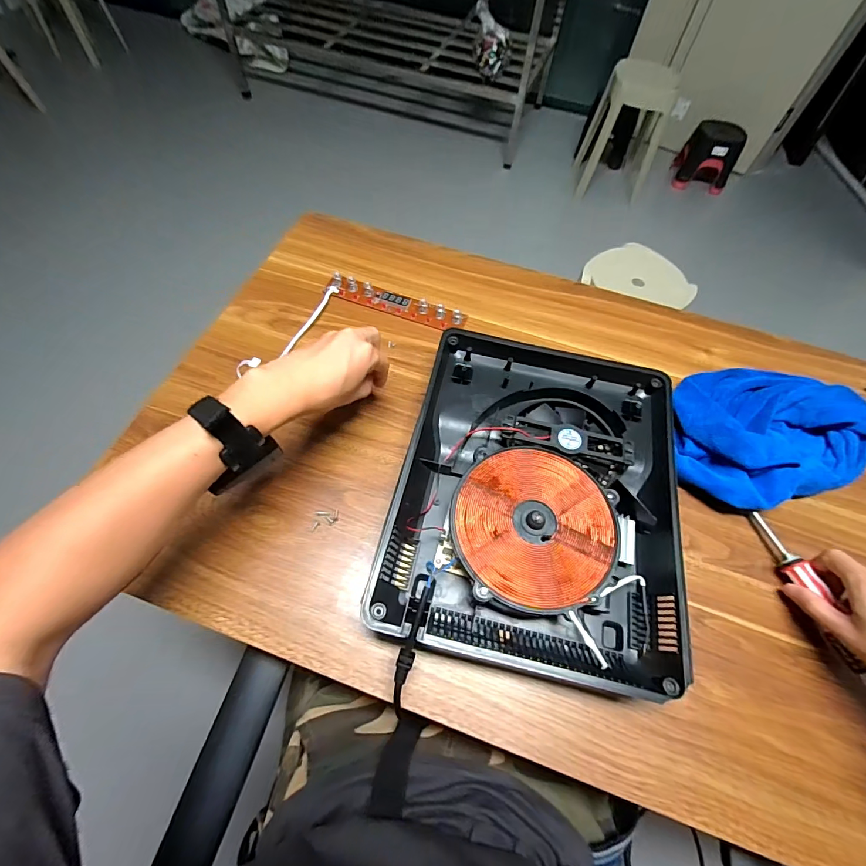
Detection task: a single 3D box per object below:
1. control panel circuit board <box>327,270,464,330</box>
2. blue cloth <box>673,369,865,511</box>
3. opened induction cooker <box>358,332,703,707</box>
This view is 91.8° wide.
[{"bbox_3d":[-0.052,-0.181,0.588,0.198,0.019,0.037,18,61,6],"label":"control panel circuit board"},{"bbox_3d":[0.389,-0.011,0.492,0.254,0.063,0.174,-13,62,-11],"label":"blue cloth"},{"bbox_3d":[0.107,0.057,0.441,0.266,0.059,0.338,13,61,4],"label":"opened induction cooker"}]

